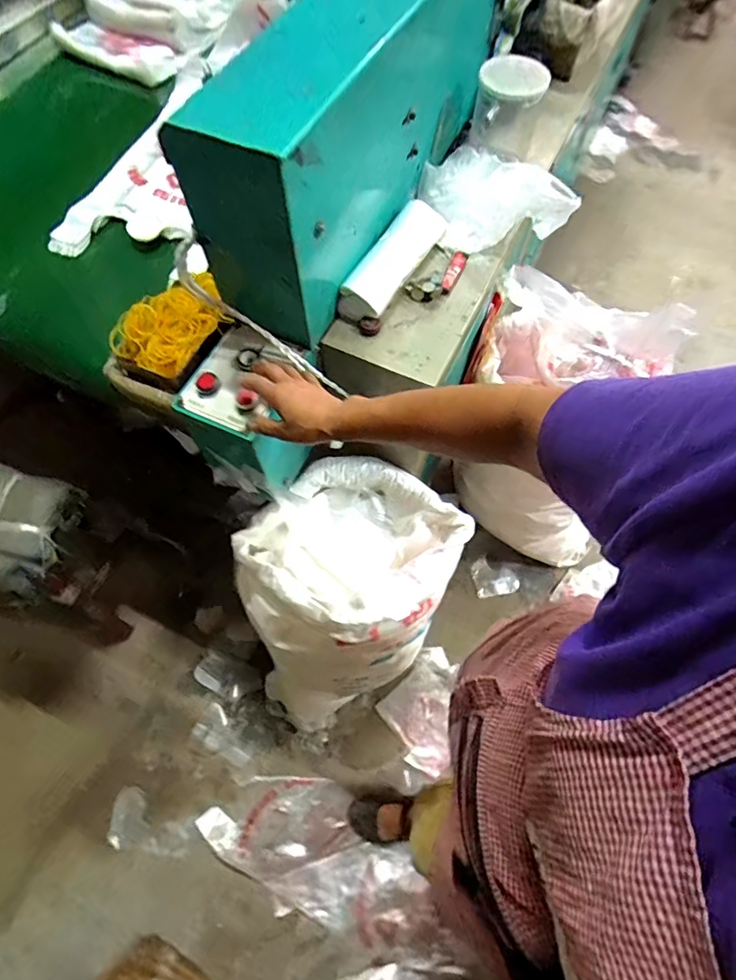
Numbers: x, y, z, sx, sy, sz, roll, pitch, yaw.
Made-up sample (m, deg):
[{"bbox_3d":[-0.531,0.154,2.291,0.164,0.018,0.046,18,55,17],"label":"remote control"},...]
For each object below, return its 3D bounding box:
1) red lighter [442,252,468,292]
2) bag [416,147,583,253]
[{"bbox_3d":[0.126,-0.318,0.694,0.022,0.012,0.085,19,69,7],"label":"red lighter"},{"bbox_3d":[0.176,-0.427,0.704,0.133,0.089,0.211,-43,75,-16],"label":"bag"}]

